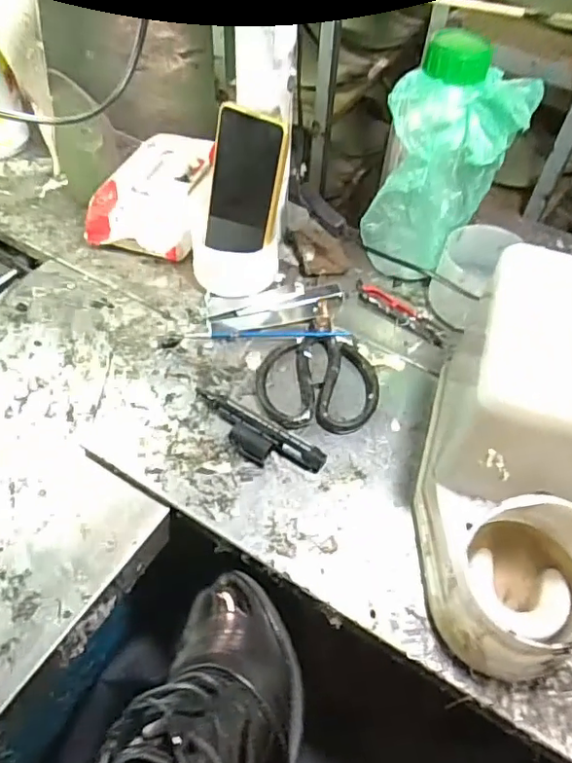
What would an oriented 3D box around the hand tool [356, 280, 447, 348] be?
[{"bbox_3d":[0.117,-0.073,0.575,0.111,0.007,0.029,34,58,22],"label":"hand tool"}]

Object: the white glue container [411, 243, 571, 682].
[{"bbox_3d":[0.172,0.051,0.387,0.138,0.163,0.248,17,53,10],"label":"white glue container"}]

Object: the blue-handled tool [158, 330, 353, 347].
[{"bbox_3d":[-0.029,-0.043,0.547,0.182,0.010,0.014,-1,52,-4],"label":"blue-handled tool"}]

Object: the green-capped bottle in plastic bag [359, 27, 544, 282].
[{"bbox_3d":[0.145,-0.190,0.537,0.116,0.215,0.088,20,54,13],"label":"green-capped bottle in plastic bag"}]

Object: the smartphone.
[{"bbox_3d":[-0.041,-0.187,0.543,0.074,0.134,0.012,25,35,16],"label":"smartphone"}]

